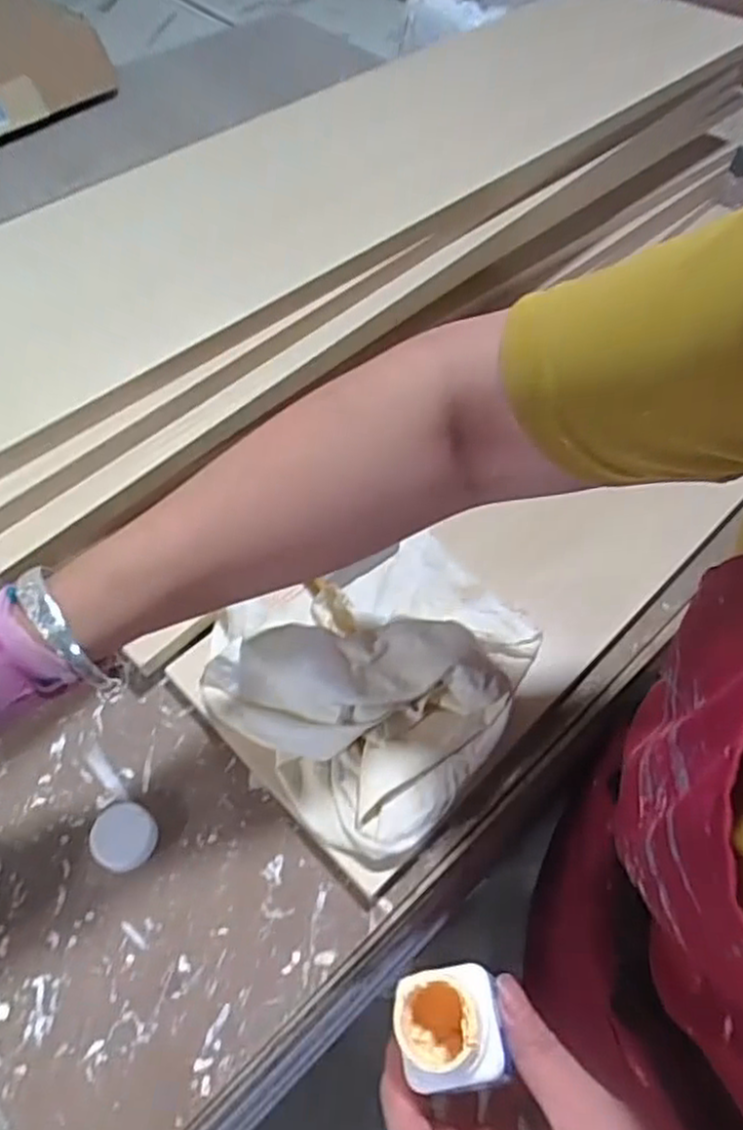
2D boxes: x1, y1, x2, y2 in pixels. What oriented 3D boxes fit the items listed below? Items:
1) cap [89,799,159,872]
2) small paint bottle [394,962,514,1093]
[{"bbox_3d":[-0.145,0.159,0.416,0.038,0.014,0.035,0,56,0],"label":"cap"},{"bbox_3d":[0.029,0.178,0.276,0.040,0.041,0.039,-2,58,-6],"label":"small paint bottle"}]

